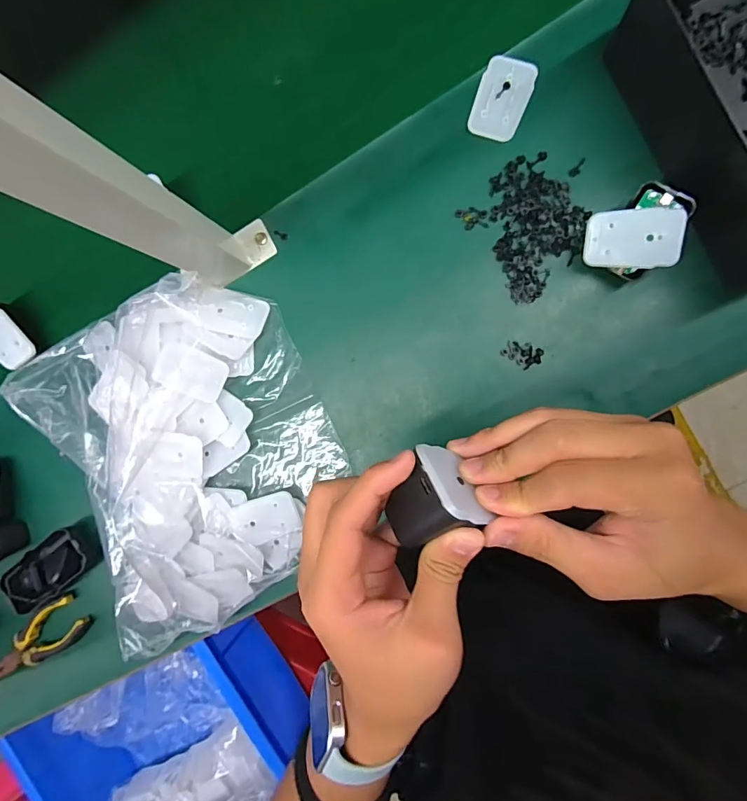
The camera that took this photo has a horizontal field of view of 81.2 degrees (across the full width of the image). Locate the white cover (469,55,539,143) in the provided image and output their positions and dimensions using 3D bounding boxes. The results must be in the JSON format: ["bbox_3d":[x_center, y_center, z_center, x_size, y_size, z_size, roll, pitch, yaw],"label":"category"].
[{"bbox_3d":[0.114,-0.268,0.385,0.045,0.004,0.069,22,96,8],"label":"white cover"}]

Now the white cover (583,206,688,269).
[{"bbox_3d":[0.208,-0.130,0.349,0.069,0.004,0.044,6,106,21],"label":"white cover"}]

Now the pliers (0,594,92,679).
[{"bbox_3d":[-0.379,0.277,0.488,0.145,0.019,0.049,-41,86,9],"label":"pliers"}]

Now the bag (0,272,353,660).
[{"bbox_3d":[-0.179,0.058,0.428,0.275,0.053,0.331,-22,89,10],"label":"bag"}]

